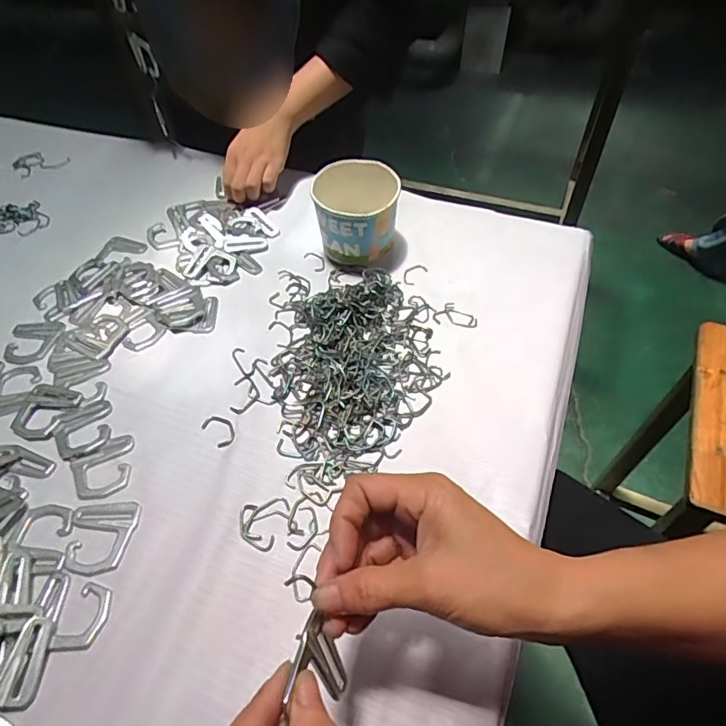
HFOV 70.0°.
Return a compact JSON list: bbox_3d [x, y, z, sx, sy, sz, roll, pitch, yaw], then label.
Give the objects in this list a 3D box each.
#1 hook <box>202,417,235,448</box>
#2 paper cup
[{"bbox_3d":[-0.116,0.054,0.422,0.020,0.004,0.028,-34,57,-23],"label":"hook"},{"bbox_3d":[-0.007,-0.157,0.550,0.085,0.076,0.091,-1,50,1],"label":"paper cup"}]

